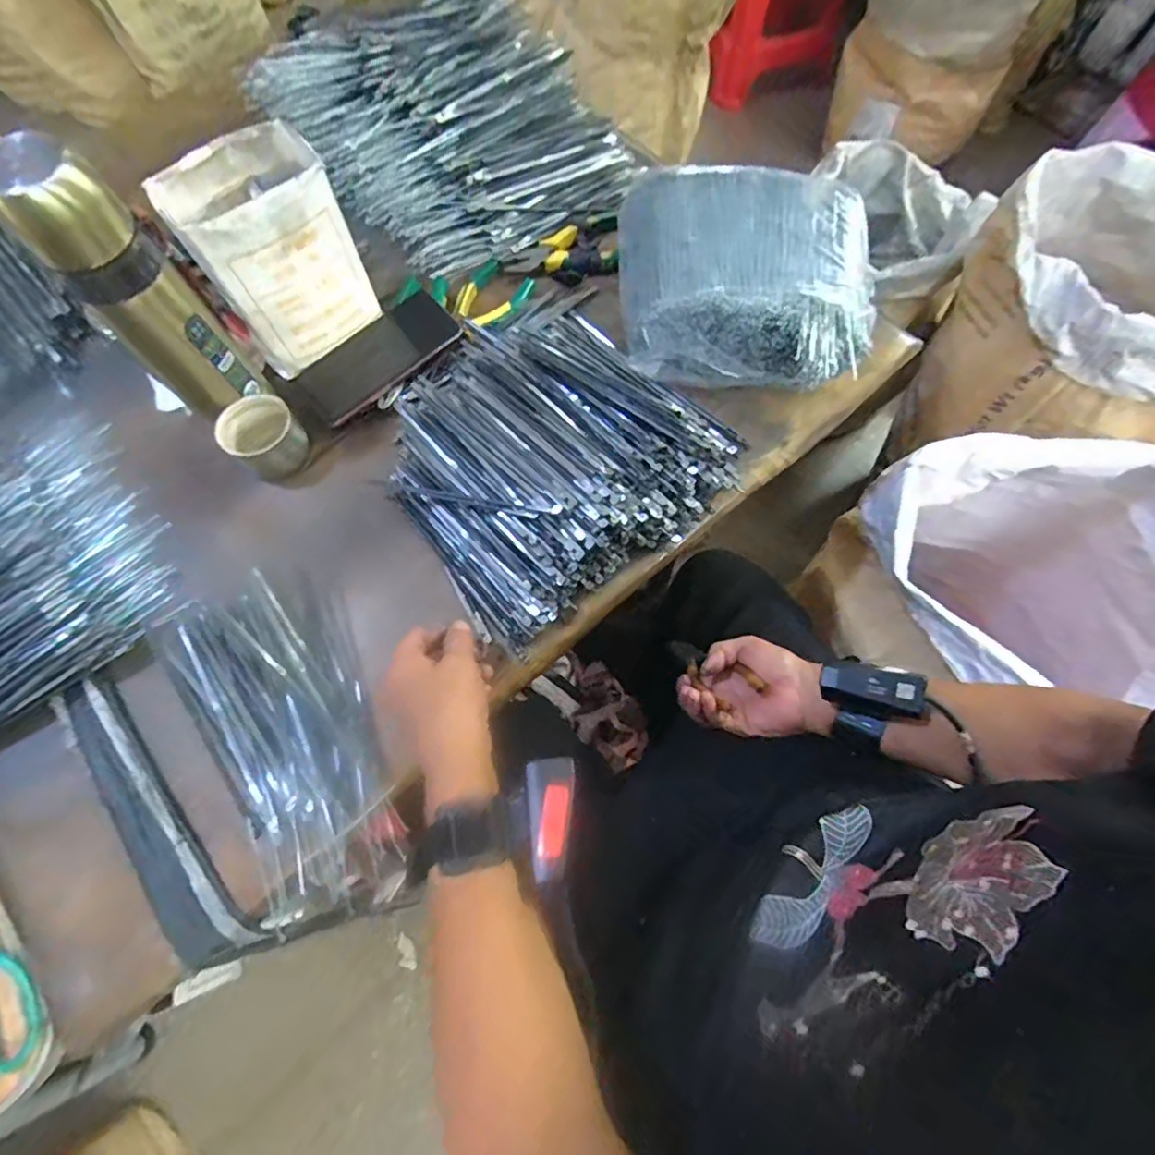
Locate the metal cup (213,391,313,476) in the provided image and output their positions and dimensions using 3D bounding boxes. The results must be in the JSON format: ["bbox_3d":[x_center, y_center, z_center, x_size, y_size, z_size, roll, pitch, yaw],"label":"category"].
[{"bbox_3d":[-0.277,-0.123,0.511,0.064,0.042,0.057,-41,73,-14],"label":"metal cup"}]

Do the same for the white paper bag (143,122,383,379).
[{"bbox_3d":[-0.261,-0.283,0.506,0.118,0.140,0.098,-31,71,-11],"label":"white paper bag"}]

